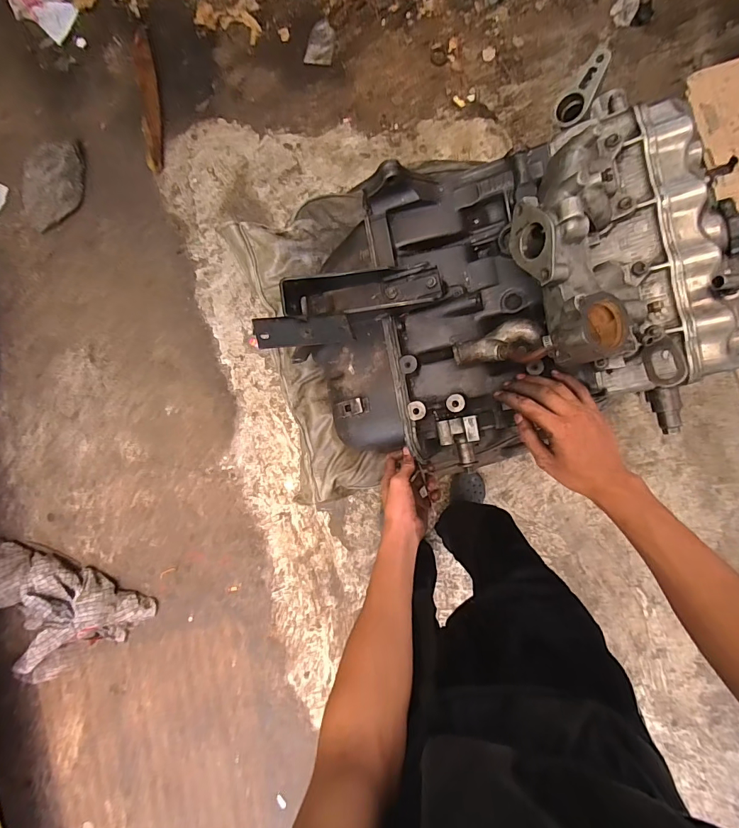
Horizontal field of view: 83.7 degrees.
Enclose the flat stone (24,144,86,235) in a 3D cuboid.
[{"bbox_3d":[-0.937,-0.687,1.233,0.109,0.122,0.280,16,87,3],"label":"flat stone"}]

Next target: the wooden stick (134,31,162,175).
[{"bbox_3d":[-0.668,-0.944,1.247,0.062,0.031,0.397,-7,86,1],"label":"wooden stick"}]

